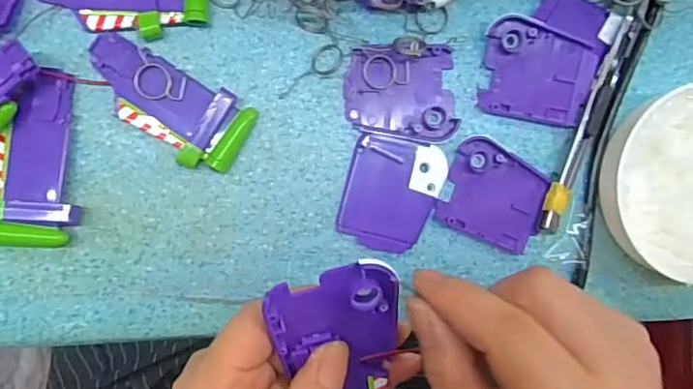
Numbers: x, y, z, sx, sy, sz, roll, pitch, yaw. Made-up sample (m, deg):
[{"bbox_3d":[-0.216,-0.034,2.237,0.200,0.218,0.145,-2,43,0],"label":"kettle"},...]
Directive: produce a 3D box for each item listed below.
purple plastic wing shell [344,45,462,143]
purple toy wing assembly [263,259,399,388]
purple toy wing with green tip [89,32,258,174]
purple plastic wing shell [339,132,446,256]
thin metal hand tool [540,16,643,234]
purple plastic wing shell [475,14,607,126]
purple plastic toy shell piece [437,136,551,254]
[{"bbox_3d":[0.030,-0.056,0.298,0.060,0.006,0.050,-1,93,-6],"label":"purple plastic wing shell"},{"bbox_3d":[0.000,0.080,0.232,0.049,0.014,0.116,-10,118,-6],"label":"purple toy wing assembly"},{"bbox_3d":[-0.095,-0.046,0.282,0.088,0.012,0.041,26,90,-7],"label":"purple toy wing with green tip"},{"bbox_3d":[0.025,0.000,0.299,0.052,0.006,0.061,13,91,-7],"label":"purple plastic wing shell"},{"bbox_3d":[0.135,-0.039,0.302,0.013,0.011,0.126,22,90,-7],"label":"thin metal hand tool"},{"bbox_3d":[0.107,-0.067,0.301,0.061,0.011,0.051,14,91,-7],"label":"purple plastic wing shell"},{"bbox_3d":[0.084,0.001,0.302,0.057,0.004,0.051,23,90,-7],"label":"purple plastic toy shell piece"}]

